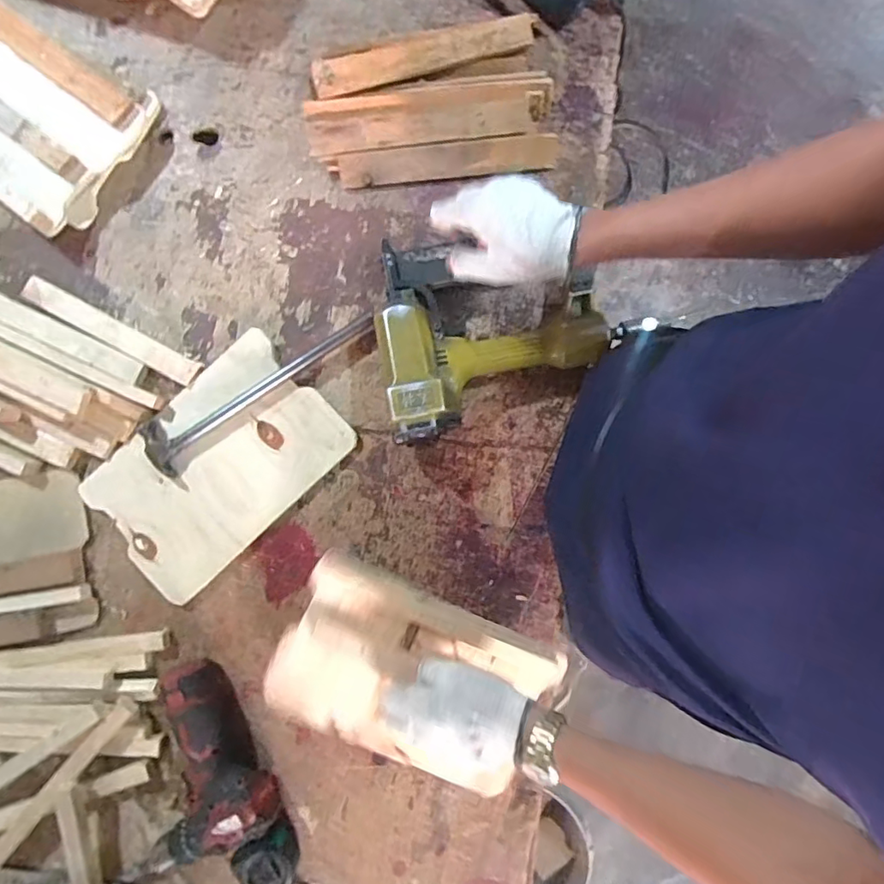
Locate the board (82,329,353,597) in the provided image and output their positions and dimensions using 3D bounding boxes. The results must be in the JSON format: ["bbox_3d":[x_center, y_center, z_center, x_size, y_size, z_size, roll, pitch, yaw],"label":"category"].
[{"bbox_3d":[-0.258,0.026,0.632,0.274,0.012,0.180,-43,91,-3],"label":"board"}]

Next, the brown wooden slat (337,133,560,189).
[{"bbox_3d":[0.008,-0.333,0.644,0.255,0.009,0.040,-5,122,1],"label":"brown wooden slat"}]

